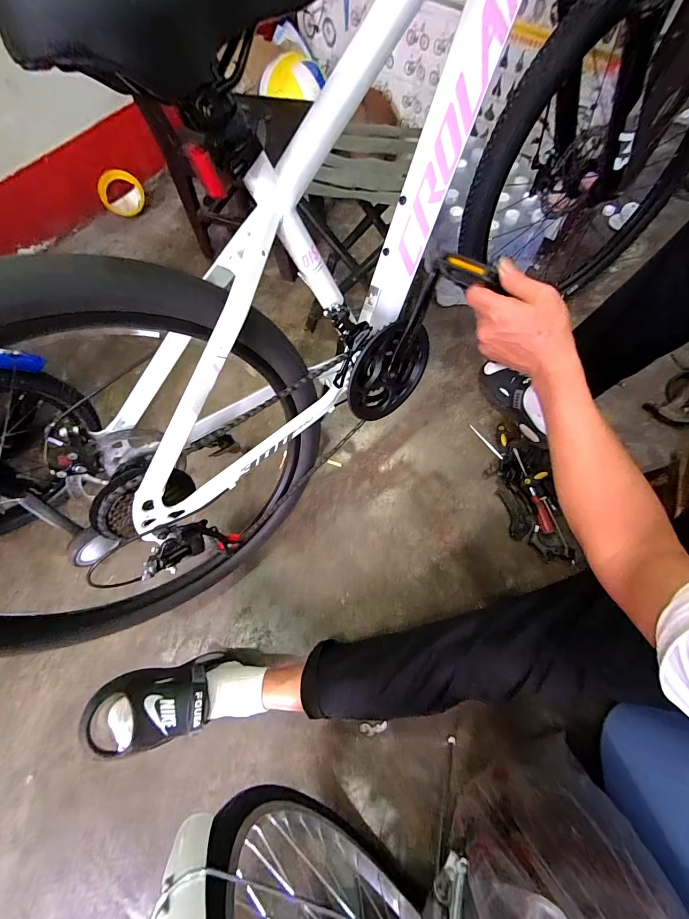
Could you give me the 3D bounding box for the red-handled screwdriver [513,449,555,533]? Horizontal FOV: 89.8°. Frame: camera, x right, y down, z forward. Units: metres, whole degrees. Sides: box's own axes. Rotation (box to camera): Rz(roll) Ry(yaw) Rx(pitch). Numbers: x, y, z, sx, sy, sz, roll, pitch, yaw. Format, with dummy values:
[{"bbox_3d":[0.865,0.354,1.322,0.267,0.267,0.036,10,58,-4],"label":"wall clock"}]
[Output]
[{"bbox_3d":[0.420,0.066,0.777,0.025,0.024,0.200,-12,69,-2],"label":"red-handled screwdriver"}]

